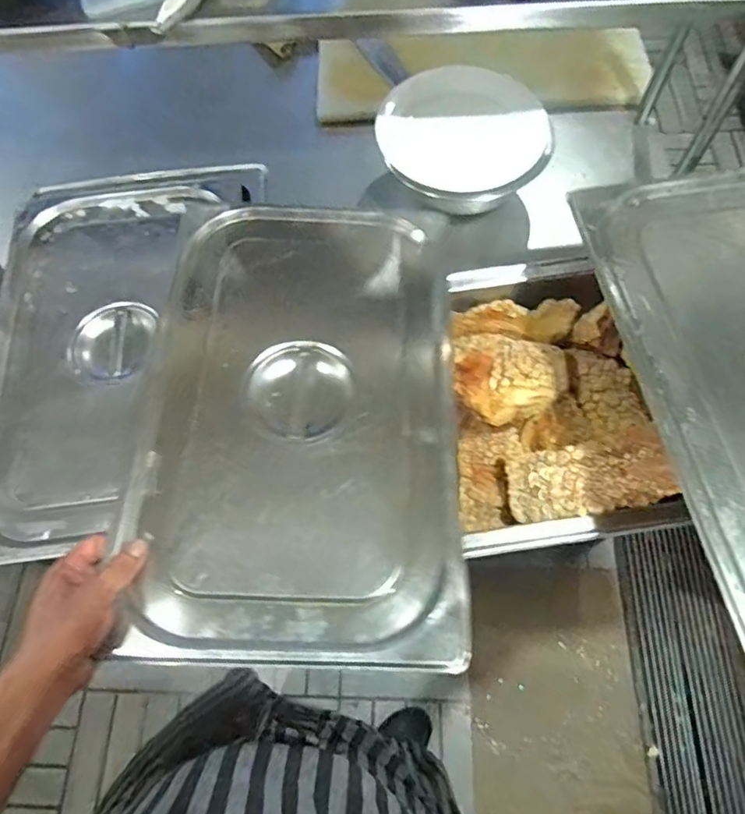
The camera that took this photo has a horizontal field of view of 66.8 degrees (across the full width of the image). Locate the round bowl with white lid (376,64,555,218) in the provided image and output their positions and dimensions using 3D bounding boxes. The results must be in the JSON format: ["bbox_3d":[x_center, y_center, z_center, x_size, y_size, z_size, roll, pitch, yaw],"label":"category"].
[{"bbox_3d":[0.146,-0.426,0.916,0.275,0.107,0.226,15,67,8],"label":"round bowl with white lid"}]

